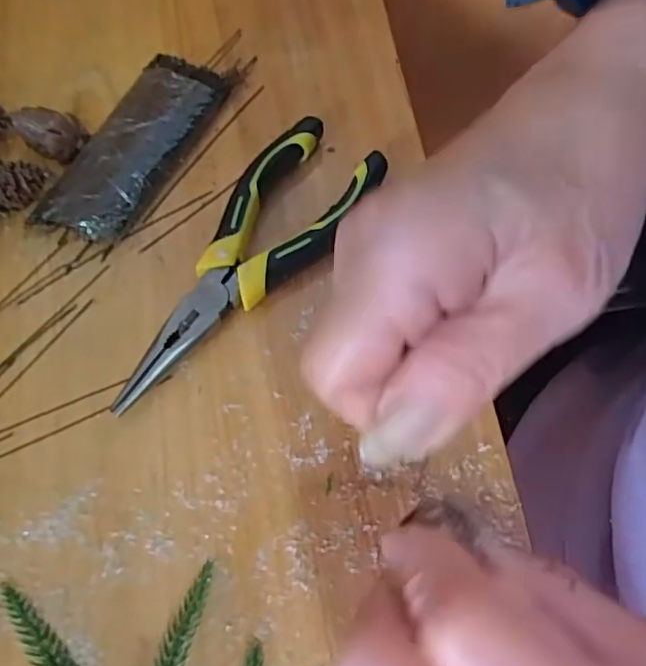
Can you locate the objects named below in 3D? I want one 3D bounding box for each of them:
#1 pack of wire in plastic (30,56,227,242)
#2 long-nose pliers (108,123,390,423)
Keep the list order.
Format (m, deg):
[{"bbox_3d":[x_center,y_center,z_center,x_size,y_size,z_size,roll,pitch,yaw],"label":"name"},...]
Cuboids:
[{"bbox_3d":[-0.091,-0.090,0.274,0.044,0.017,0.107,24,69,7],"label":"pack of wire in plastic"},{"bbox_3d":[-0.034,-0.030,0.252,0.051,0.018,0.157,32,70,10],"label":"long-nose pliers"}]

